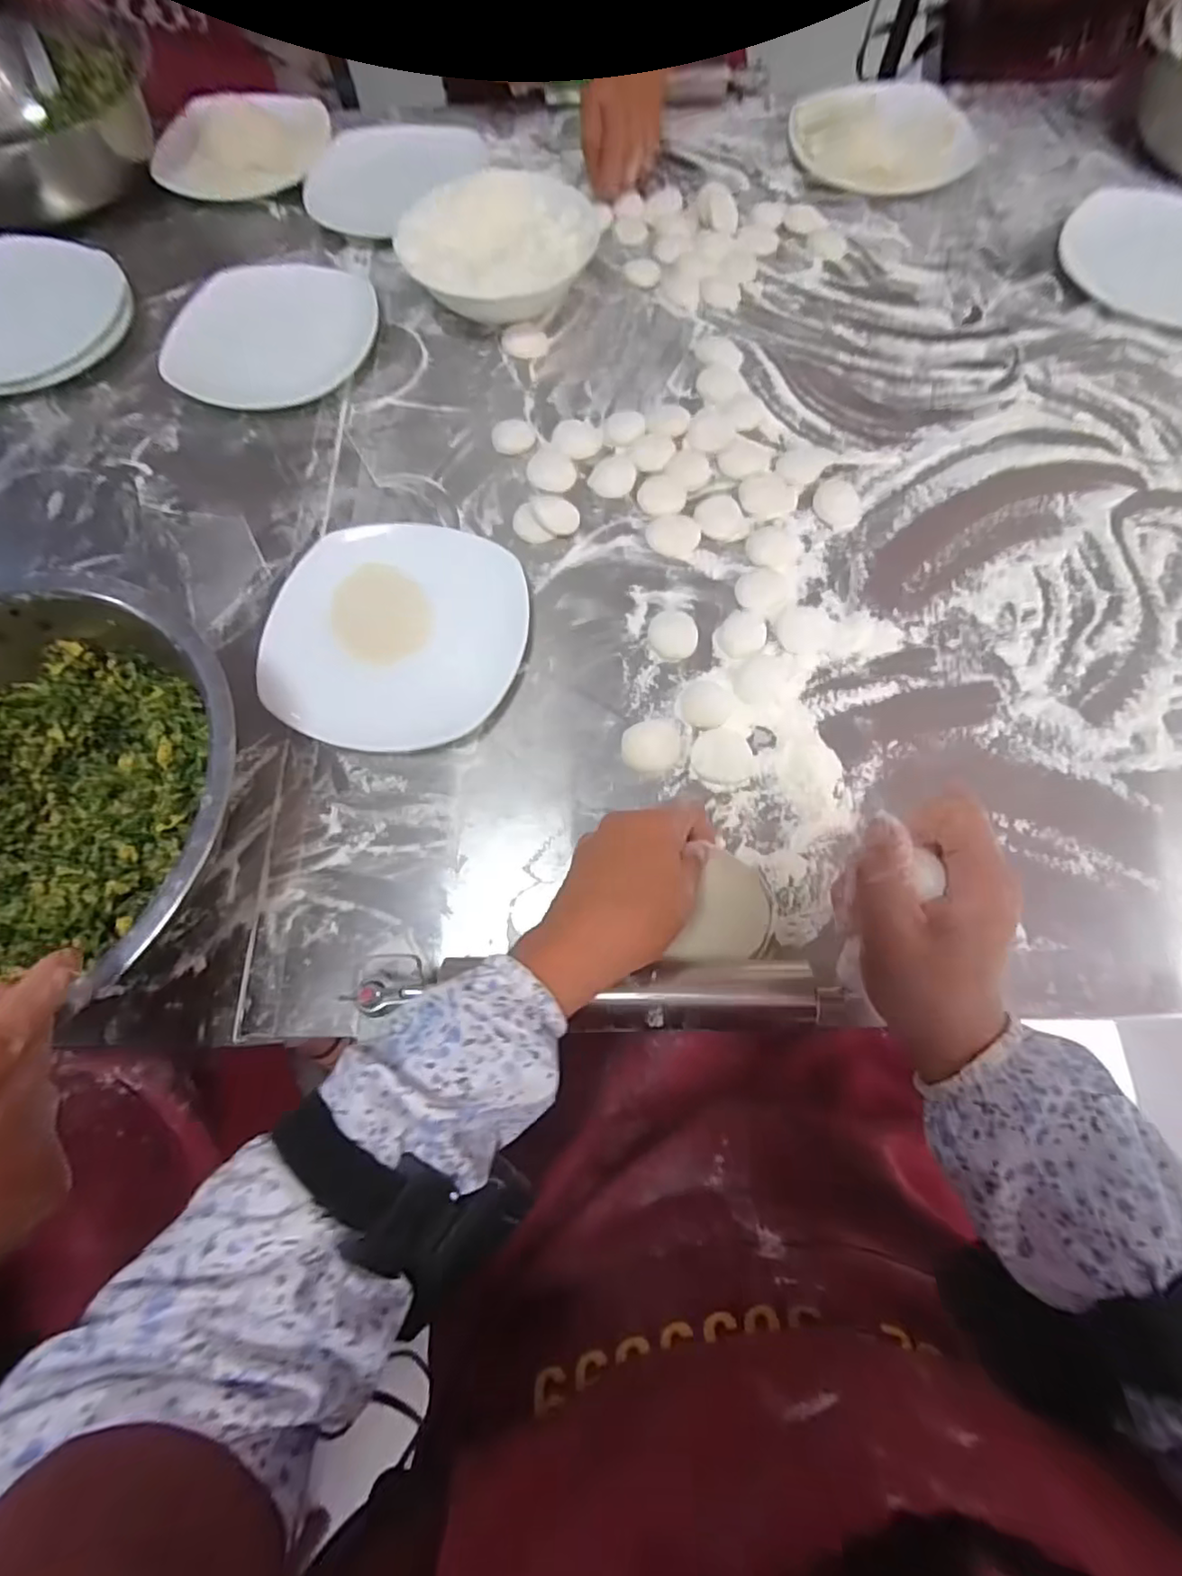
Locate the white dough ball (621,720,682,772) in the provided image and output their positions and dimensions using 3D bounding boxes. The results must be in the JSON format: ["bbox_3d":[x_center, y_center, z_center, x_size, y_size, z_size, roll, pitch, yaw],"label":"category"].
[{"bbox_3d":[0.040,-0.029,0.403,0.038,0.012,0.035,-1,71,2],"label":"white dough ball"}]

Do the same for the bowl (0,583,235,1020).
[{"bbox_3d":[-0.328,0.009,0.358,0.272,0.101,0.242,-19,72,-5],"label":"bowl"}]

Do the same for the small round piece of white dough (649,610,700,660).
[{"bbox_3d":[0.059,-0.110,0.435,0.034,0.004,0.040,0,71,2],"label":"small round piece of white dough"}]

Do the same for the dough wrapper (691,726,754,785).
[{"bbox_3d":[0.087,-0.022,0.402,0.040,0.005,0.039,1,71,2],"label":"dough wrapper"}]

